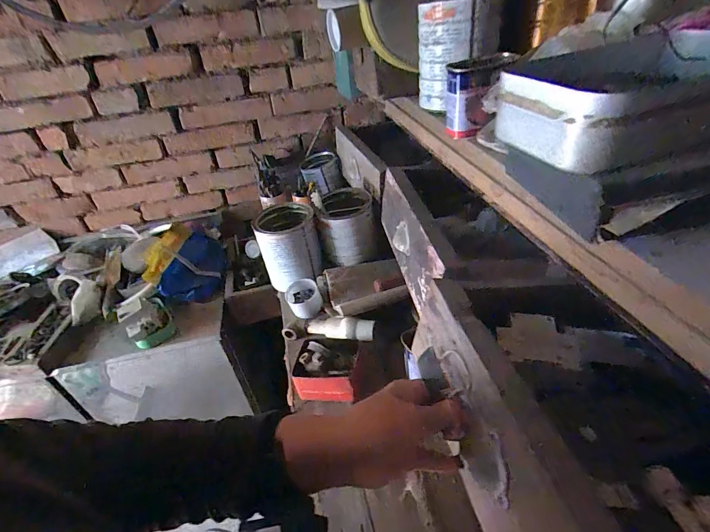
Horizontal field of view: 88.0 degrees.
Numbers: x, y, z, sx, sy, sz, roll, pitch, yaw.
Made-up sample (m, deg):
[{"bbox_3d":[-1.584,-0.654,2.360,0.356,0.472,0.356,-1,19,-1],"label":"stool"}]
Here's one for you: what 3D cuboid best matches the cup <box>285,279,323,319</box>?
[{"bbox_3d":[-0.104,0.067,0.748,0.067,0.057,0.062,-3,38,2],"label":"cup"}]

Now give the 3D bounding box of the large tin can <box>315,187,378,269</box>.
[{"bbox_3d":[-0.023,-0.088,0.818,0.124,0.121,0.136,-9,38,-5],"label":"large tin can"}]

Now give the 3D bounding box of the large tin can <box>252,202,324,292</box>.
[{"bbox_3d":[-0.140,-0.042,0.802,0.122,0.146,0.123,-3,38,2],"label":"large tin can"}]

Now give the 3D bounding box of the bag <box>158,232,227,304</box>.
[{"bbox_3d":[-0.427,-0.009,0.996,0.135,0.097,0.213,-8,38,-4],"label":"bag"}]

